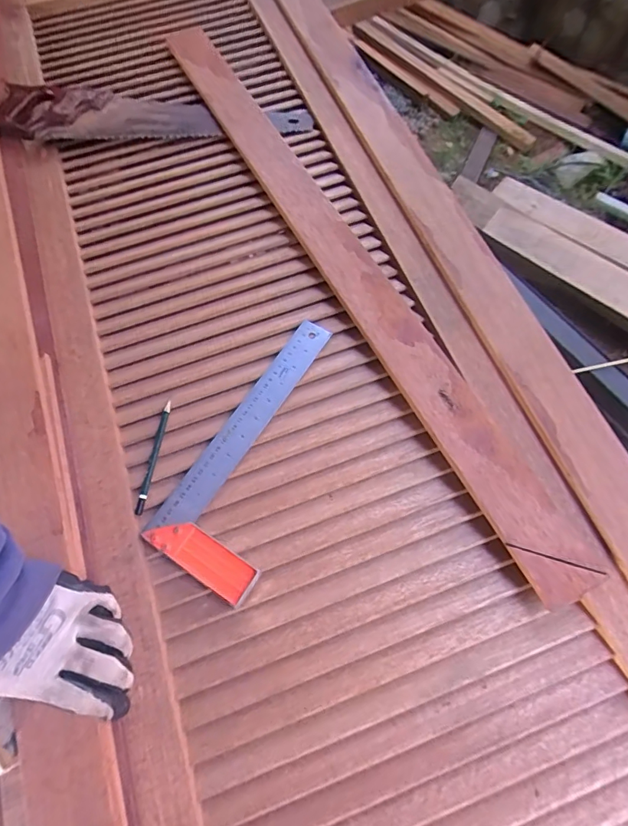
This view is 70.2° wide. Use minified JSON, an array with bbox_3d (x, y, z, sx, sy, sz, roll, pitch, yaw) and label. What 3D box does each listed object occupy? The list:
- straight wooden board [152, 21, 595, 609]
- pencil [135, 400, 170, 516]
[{"bbox_3d":[0.013,-0.220,0.575,0.071,0.041,0.960,-27,70,-8],"label":"straight wooden board"},{"bbox_3d":[-0.174,0.047,0.486,0.011,0.013,0.124,6,69,5],"label":"pencil"}]

